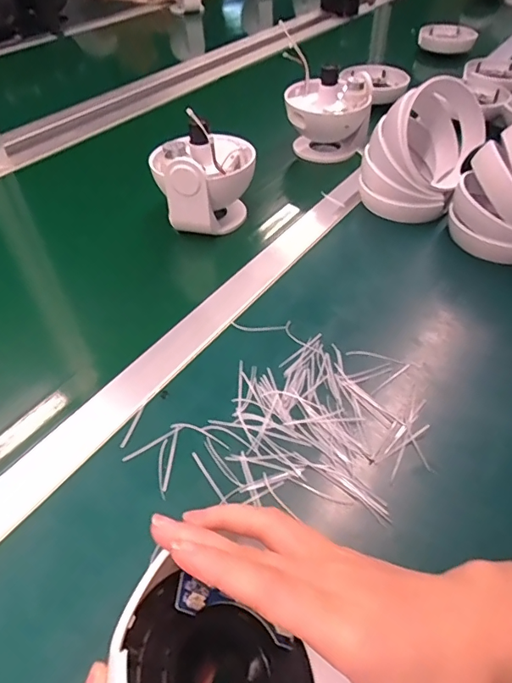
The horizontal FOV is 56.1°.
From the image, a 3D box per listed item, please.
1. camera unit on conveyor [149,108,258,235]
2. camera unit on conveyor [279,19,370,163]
[{"bbox_3d":[-0.054,-0.189,0.546,0.078,0.109,0.115,33,54,25],"label":"camera unit on conveyor"},{"bbox_3d":[0.099,-0.321,0.677,0.116,0.118,0.107,9,48,6],"label":"camera unit on conveyor"}]

